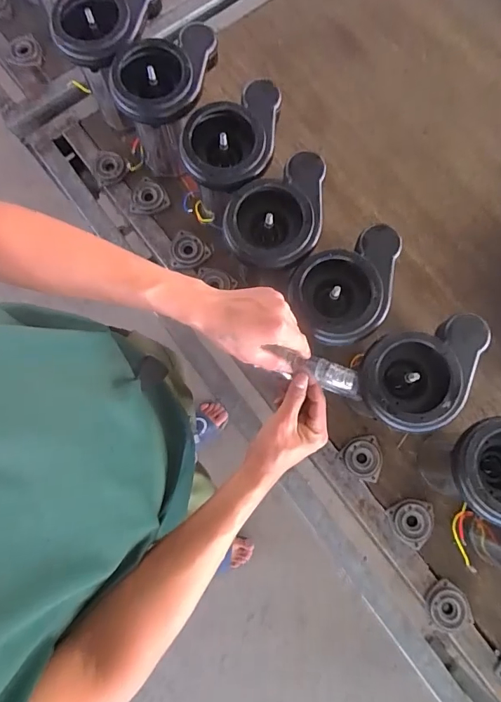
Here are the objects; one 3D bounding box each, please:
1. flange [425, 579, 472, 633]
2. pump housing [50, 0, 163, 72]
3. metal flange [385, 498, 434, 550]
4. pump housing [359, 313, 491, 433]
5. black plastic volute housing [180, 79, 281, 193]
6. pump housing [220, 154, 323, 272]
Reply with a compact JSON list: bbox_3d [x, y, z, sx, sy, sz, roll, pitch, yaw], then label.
[{"bbox_3d":[0.285,0.370,0.607,0.059,0.017,0.070,-22,79,-5],"label":"flange"},{"bbox_3d":[-0.203,-0.473,0.615,0.162,0.036,0.121,-17,78,-3],"label":"pump housing"},{"bbox_3d":[0.242,0.251,0.635,0.063,0.014,0.068,0,78,-1],"label":"metal flange"},{"bbox_3d":[0.214,0.033,0.531,0.166,0.072,0.119,-17,78,-3],"label":"pump housing"},{"bbox_3d":[-0.026,-0.293,0.587,0.119,0.052,0.169,15,79,4],"label":"black plastic volute housing"},{"bbox_3d":[0.032,-0.181,0.566,0.120,0.062,0.162,8,78,2],"label":"pump housing"}]

